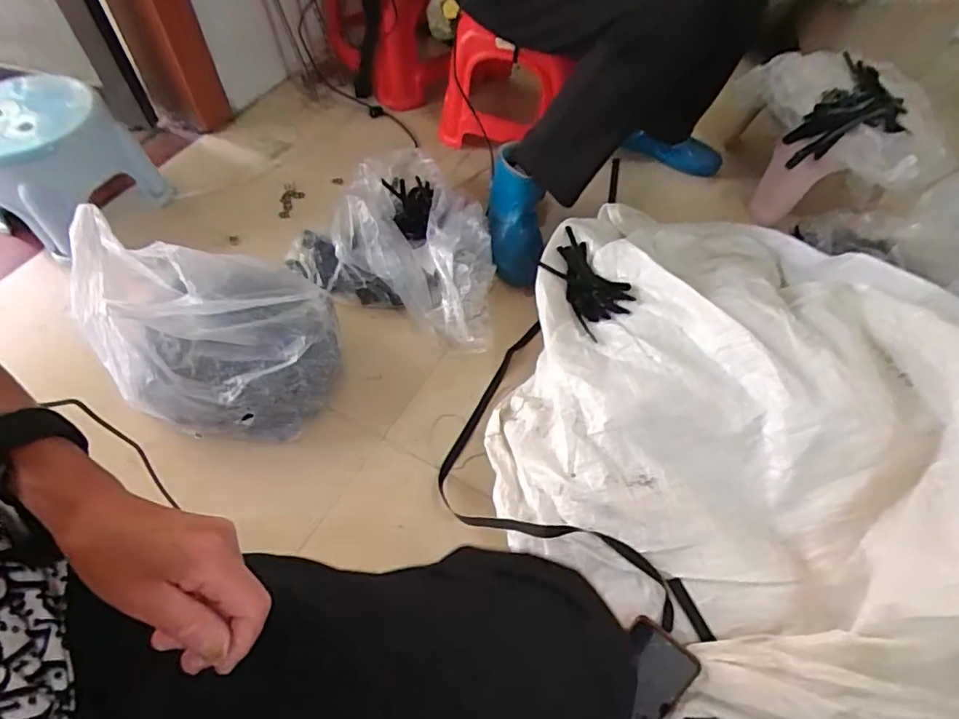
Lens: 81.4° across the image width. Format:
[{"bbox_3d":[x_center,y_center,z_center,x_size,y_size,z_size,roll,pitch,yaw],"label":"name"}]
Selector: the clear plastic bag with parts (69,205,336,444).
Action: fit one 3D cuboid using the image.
[{"bbox_3d":[-0.410,-0.057,0.829,0.400,0.183,0.277,34,61,19],"label":"clear plastic bag with parts"}]

